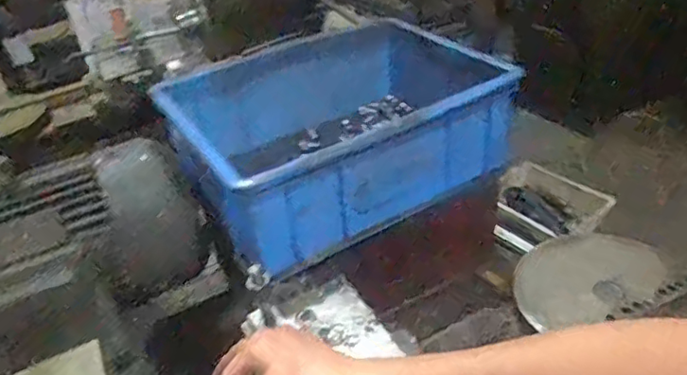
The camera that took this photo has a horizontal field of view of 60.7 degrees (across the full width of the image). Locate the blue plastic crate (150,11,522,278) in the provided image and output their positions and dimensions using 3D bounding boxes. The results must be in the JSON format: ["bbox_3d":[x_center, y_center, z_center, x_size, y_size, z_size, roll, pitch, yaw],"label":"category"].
[{"bbox_3d":[0.018,-0.091,0.791,0.442,0.115,0.276,-24,37,-22],"label":"blue plastic crate"}]

